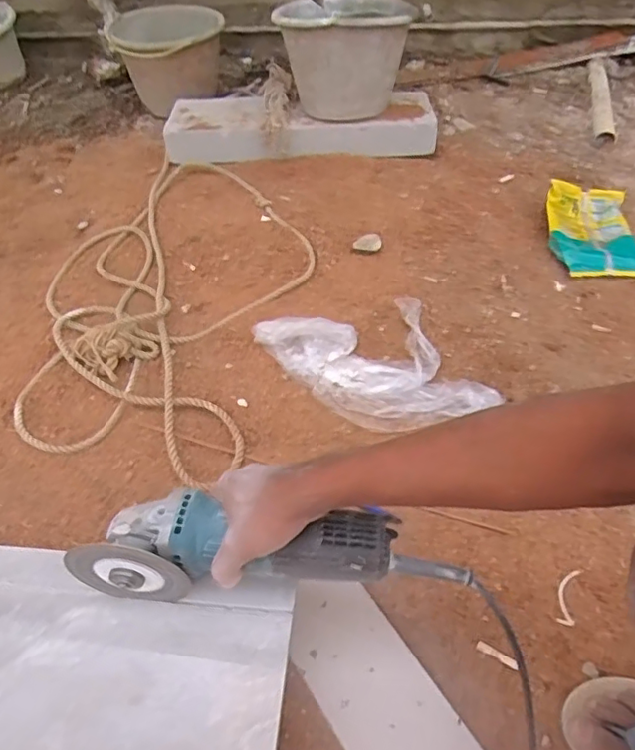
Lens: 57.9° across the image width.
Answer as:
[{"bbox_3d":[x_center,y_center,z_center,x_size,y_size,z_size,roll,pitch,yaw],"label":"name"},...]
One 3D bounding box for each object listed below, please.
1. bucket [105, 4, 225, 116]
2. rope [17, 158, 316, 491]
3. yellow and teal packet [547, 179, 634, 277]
[{"bbox_3d":[-0.367,-0.795,1.465,0.264,0.197,0.264,-2,47,2],"label":"bucket"},{"bbox_3d":[-0.242,-0.181,1.003,0.421,0.080,0.762,7,48,11],"label":"rope"},{"bbox_3d":[0.523,-0.277,1.085,0.168,0.061,0.223,-2,47,3],"label":"yellow and teal packet"}]

